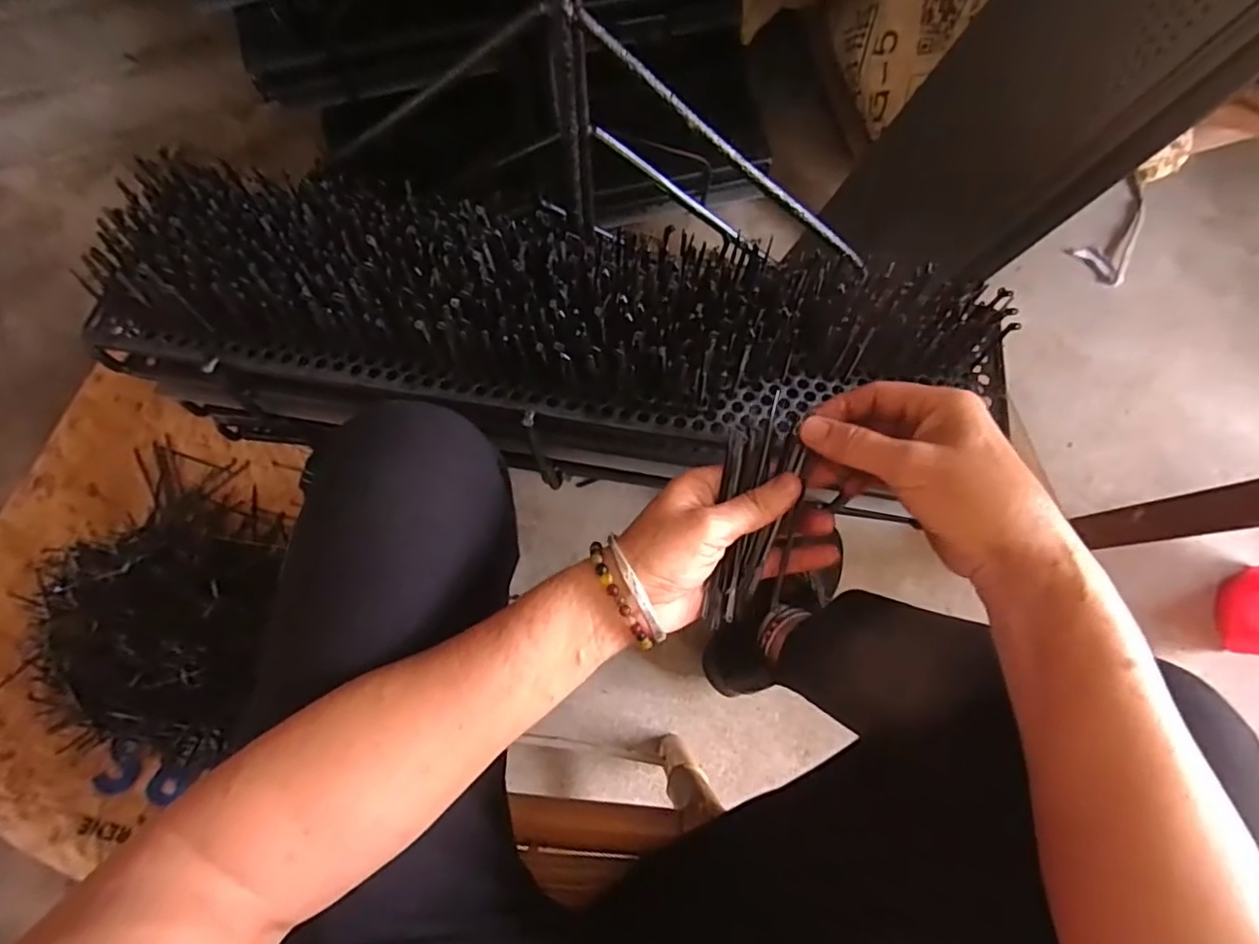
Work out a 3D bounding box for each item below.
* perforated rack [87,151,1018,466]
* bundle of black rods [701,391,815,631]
[{"bbox_3d":[-0.051,-0.087,0.401,0.589,0.092,0.150,9,77,1],"label":"perforated rack"},{"bbox_3d":[0.070,0.021,0.331,0.042,0.018,0.129,13,81,2],"label":"bundle of black rods"}]

